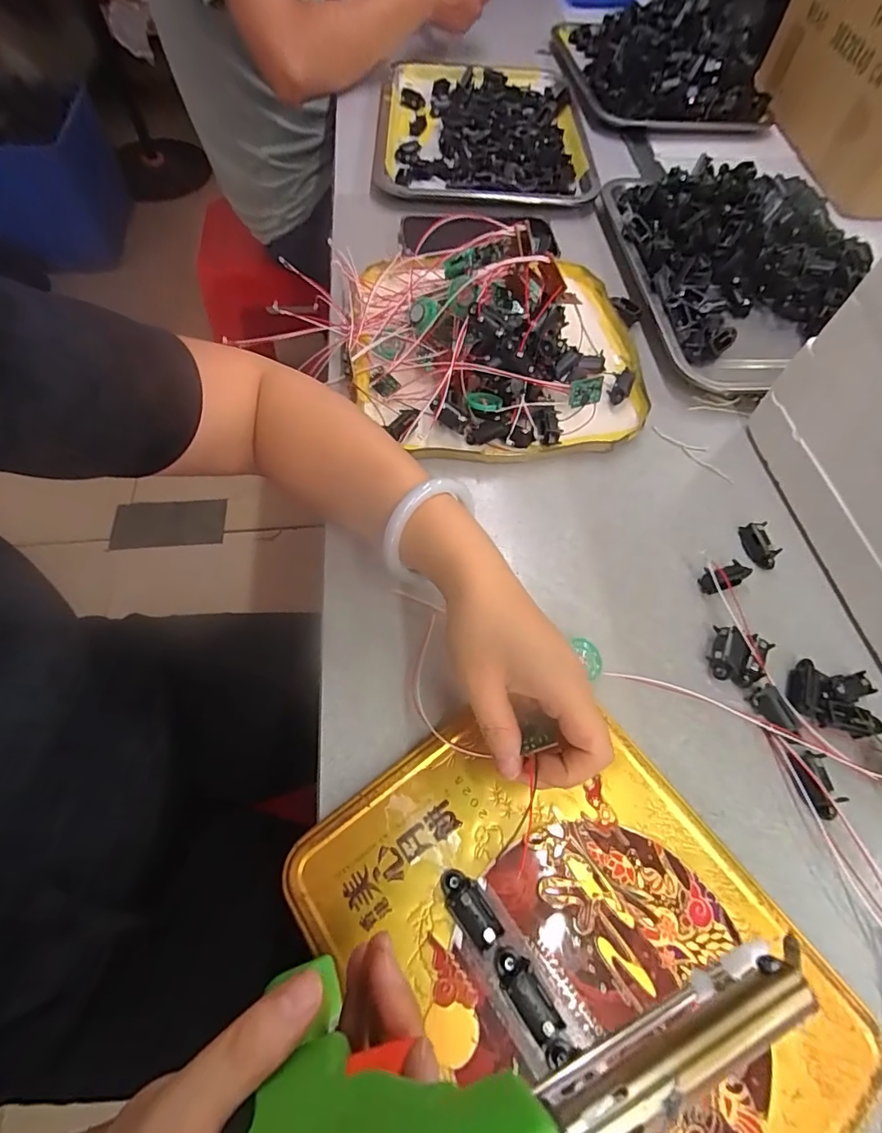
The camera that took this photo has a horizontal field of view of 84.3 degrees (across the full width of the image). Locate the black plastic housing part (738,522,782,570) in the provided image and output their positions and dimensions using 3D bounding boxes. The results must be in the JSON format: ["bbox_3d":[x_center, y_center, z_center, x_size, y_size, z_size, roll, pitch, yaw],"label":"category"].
[{"bbox_3d":[0.234,-0.016,0.357,0.016,0.011,0.035,-7,63,-8],"label":"black plastic housing part"}]

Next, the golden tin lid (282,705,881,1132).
[{"bbox_3d":[0.064,0.187,0.236,0.188,0.015,0.234,-34,70,-19],"label":"golden tin lid"}]

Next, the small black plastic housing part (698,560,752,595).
[{"bbox_3d":[0.200,0.008,0.342,0.030,0.016,0.017,-7,63,-8],"label":"small black plastic housing part"}]

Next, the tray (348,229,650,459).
[{"bbox_3d":[0.050,-0.207,0.399,0.254,0.091,0.238,0,62,-4],"label":"tray"}]

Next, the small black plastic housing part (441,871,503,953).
[{"bbox_3d":[0.013,0.163,0.234,0.015,0.015,0.033,-35,70,-20],"label":"small black plastic housing part"}]

